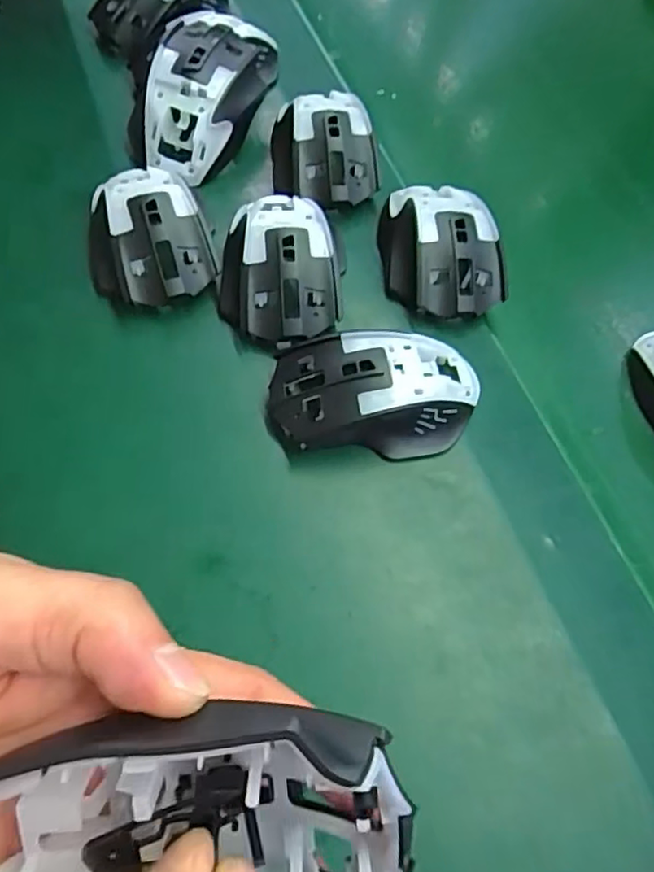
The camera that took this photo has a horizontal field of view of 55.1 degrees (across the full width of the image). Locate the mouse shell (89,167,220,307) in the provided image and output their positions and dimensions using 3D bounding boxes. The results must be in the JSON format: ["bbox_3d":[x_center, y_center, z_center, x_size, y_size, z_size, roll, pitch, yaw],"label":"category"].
[{"bbox_3d":[-0.111,-0.130,0.388,0.076,0.038,0.110,-12,63,-9],"label":"mouse shell"}]

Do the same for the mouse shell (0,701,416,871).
[{"bbox_3d":[-0.038,0.096,0.159,0.114,0.075,0.040,-3,24,-3],"label":"mouse shell"}]

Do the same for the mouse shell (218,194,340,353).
[{"bbox_3d":[-0.028,-0.106,0.378,0.078,0.033,0.108,-9,63,-7],"label":"mouse shell"}]

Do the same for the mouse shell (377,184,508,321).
[{"bbox_3d":[0.073,-0.122,0.400,0.074,0.035,0.102,0,62,-7],"label":"mouse shell"}]

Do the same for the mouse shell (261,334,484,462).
[{"bbox_3d":[0.028,-0.024,0.342,0.119,0.036,0.067,-3,62,-4],"label":"mouse shell"}]

